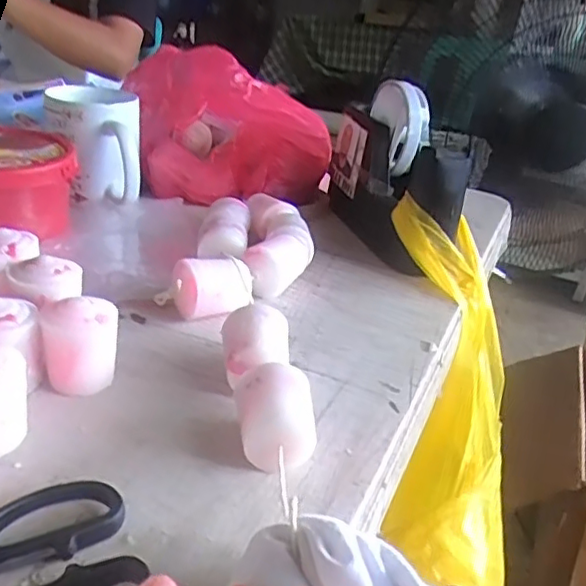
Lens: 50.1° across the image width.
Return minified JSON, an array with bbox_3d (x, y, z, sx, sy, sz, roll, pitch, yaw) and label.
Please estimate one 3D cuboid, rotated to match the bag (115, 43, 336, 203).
[{"bbox_3d":[-0.063,-0.171,0.651,0.211,0.116,0.172,2,28,-10],"label":"bag"}]

